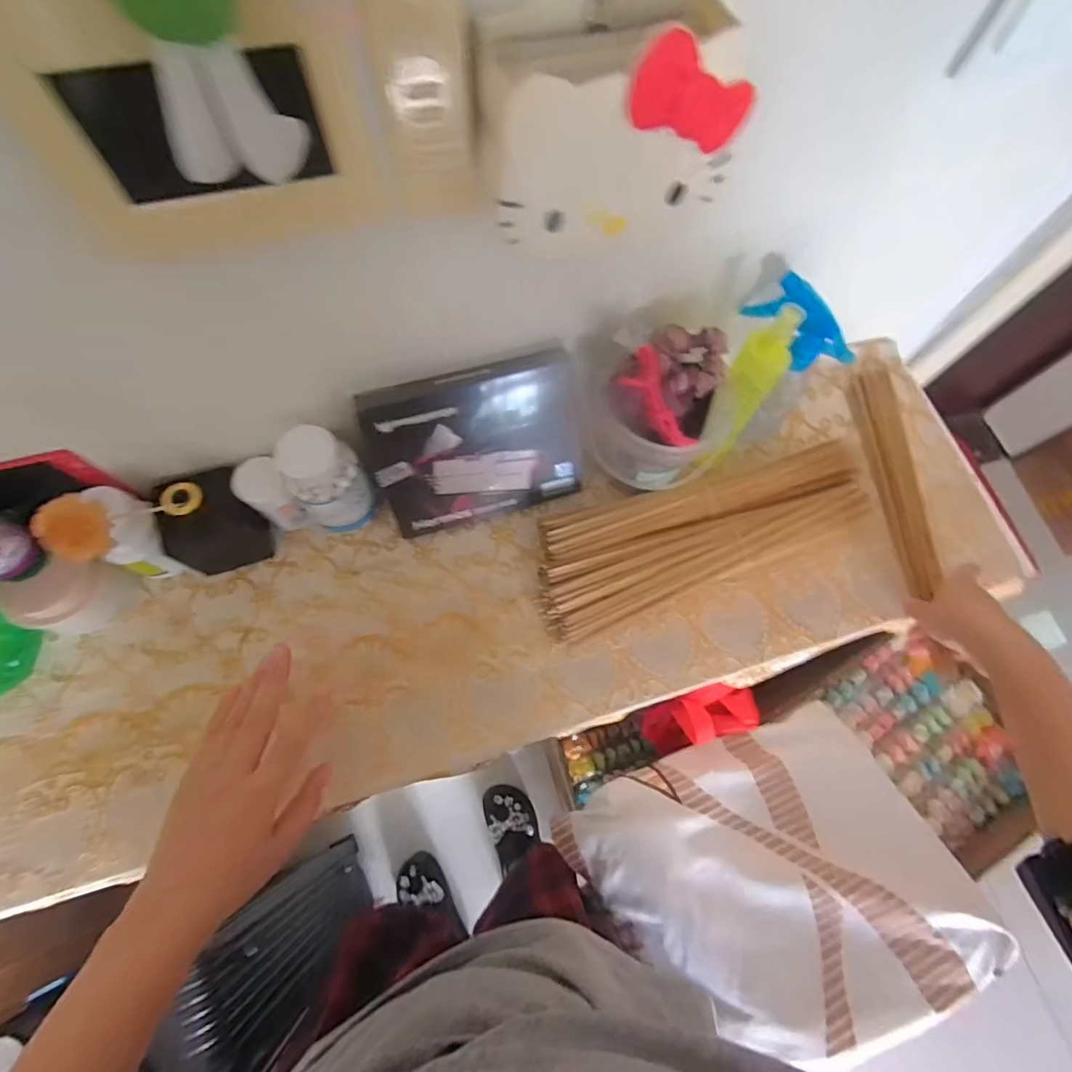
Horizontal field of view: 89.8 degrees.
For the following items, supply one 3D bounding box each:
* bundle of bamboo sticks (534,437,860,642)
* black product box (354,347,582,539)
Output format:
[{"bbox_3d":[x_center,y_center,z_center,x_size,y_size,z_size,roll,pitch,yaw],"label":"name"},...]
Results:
[{"bbox_3d":[0.178,-0.002,0.550,0.361,0.036,0.116,-15,71,-6],"label":"bundle of bamboo sticks"},{"bbox_3d":[-0.052,-0.080,0.513,0.190,0.159,0.022,-17,36,-9],"label":"black product box"}]

